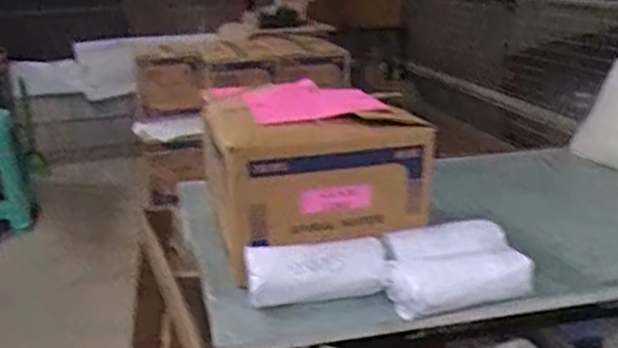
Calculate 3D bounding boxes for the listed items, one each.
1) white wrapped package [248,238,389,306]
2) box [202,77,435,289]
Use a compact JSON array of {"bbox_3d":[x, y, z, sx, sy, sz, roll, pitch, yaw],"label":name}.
[{"bbox_3d":[0.013,0.193,1.266,0.274,0.085,0.086,-2,19,1],"label":"white wrapped package"},{"bbox_3d":[-0.010,-0.037,1.462,0.435,0.258,0.422,-8,20,-18],"label":"box"}]

